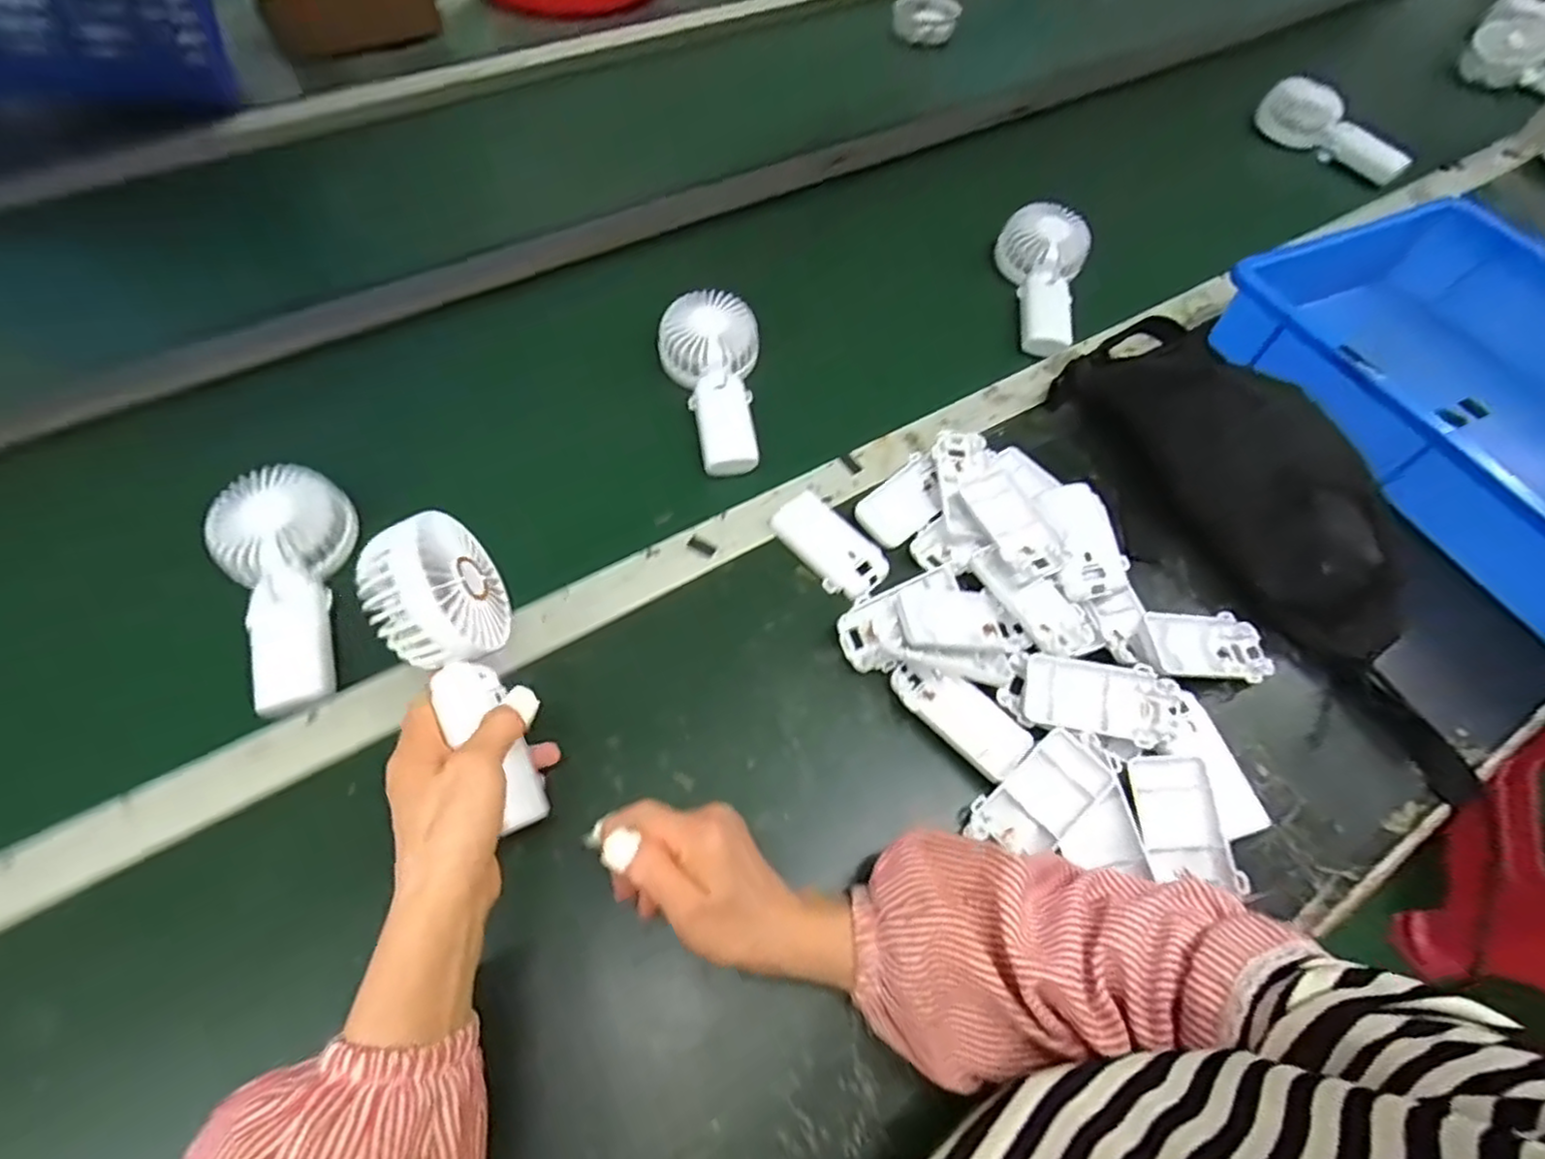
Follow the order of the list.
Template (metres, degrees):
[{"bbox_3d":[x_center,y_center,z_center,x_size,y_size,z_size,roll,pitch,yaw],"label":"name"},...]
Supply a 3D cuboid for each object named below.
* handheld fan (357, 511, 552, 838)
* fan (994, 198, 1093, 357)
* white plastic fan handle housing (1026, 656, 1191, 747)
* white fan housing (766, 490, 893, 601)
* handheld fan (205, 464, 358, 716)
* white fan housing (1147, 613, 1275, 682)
[{"bbox_3d":[-0.173,0.053,0.375,0.059,0.074,0.174,-21,90,-14],"label":"handheld fan"},{"bbox_3d":[0.282,-0.300,0.680,0.085,0.050,0.172,2,78,-1],"label":"fan"},{"bbox_3d":[0.217,0.078,0.430,0.100,0.019,0.047,13,60,5],"label":"white plastic fan handle housing"},{"bbox_3d":[0.042,-0.029,0.504,0.048,0.015,0.098,-33,66,-19],"label":"white fan housing"},{"bbox_3d":[-0.343,0.005,0.470,0.079,0.034,0.176,-14,74,-10],"label":"handheld fan"},{"bbox_3d":[0.304,0.047,0.464,0.096,0.017,0.049,5,58,-18],"label":"white fan housing"}]

